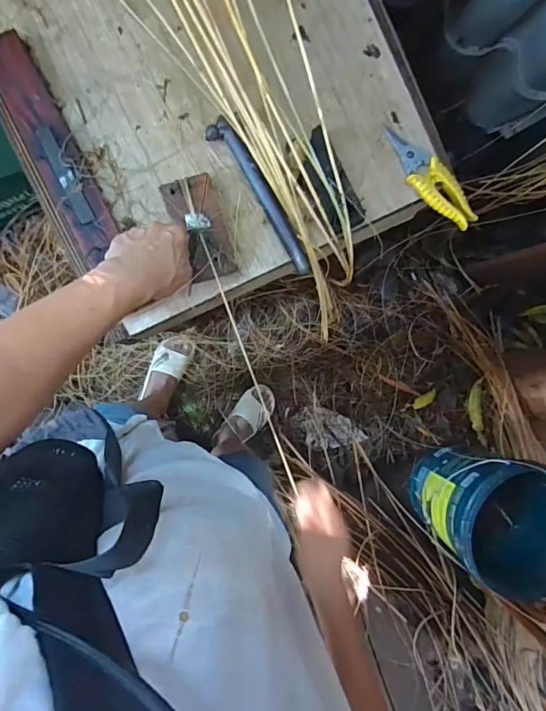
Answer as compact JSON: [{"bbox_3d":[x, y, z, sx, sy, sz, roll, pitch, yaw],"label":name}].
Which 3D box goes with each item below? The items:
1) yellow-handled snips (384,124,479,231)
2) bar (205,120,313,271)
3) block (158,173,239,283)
[{"bbox_3d":[0.205,-0.234,0.557,0.045,0.035,0.159,-43,97,-1],"label":"yellow-handled snips"},{"bbox_3d":[-0.013,-0.199,0.534,0.029,0.018,0.211,-35,97,-2],"label":"bar"},{"bbox_3d":[-0.088,-0.156,0.526,0.062,0.028,0.120,-20,93,-4],"label":"block"}]

